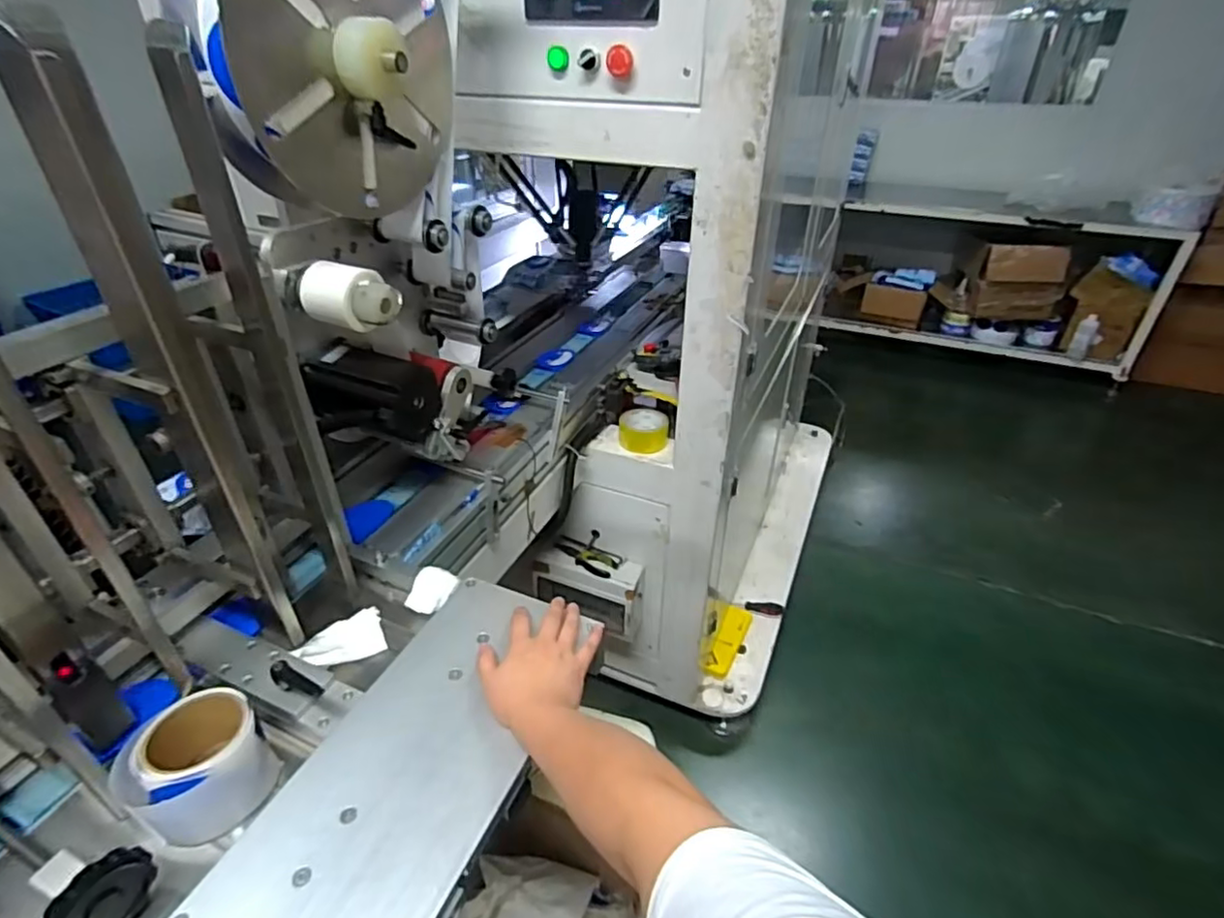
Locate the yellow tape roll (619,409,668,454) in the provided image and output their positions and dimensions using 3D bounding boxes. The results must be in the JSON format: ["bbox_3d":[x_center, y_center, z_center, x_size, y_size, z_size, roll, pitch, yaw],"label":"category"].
[{"bbox_3d":[0.065,-0.058,1.256,0.100,0.051,0.098,0,35,0],"label":"yellow tape roll"}]

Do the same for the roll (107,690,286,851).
[{"bbox_3d":[-0.373,0.281,0.566,0.108,0.076,0.105,0,35,0],"label":"roll"}]

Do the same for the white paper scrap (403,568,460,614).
[{"bbox_3d":[-0.219,0.158,0.756,0.047,0.026,0.059,9,36,12],"label":"white paper scrap"}]

